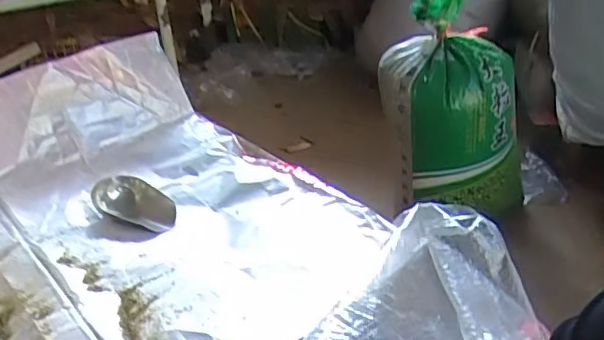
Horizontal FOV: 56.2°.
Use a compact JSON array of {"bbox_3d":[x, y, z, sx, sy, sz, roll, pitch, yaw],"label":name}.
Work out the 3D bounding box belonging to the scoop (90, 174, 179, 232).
[{"bbox_3d":[-0.321,0.061,1.089,0.182,0.048,0.097,14,33,27],"label":"scoop"}]

